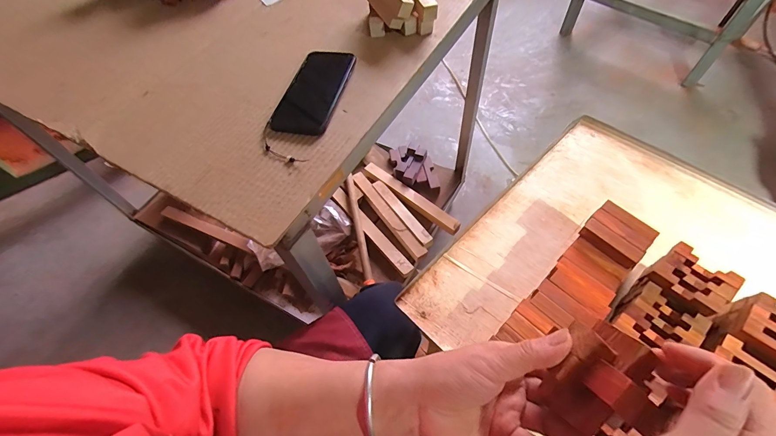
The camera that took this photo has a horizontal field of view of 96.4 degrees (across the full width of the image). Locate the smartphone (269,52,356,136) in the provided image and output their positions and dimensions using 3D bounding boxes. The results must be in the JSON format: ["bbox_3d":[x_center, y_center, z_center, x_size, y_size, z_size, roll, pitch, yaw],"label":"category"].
[{"bbox_3d":[-0.100,-0.176,0.480,0.075,0.014,0.158,12,59,10],"label":"smartphone"}]

